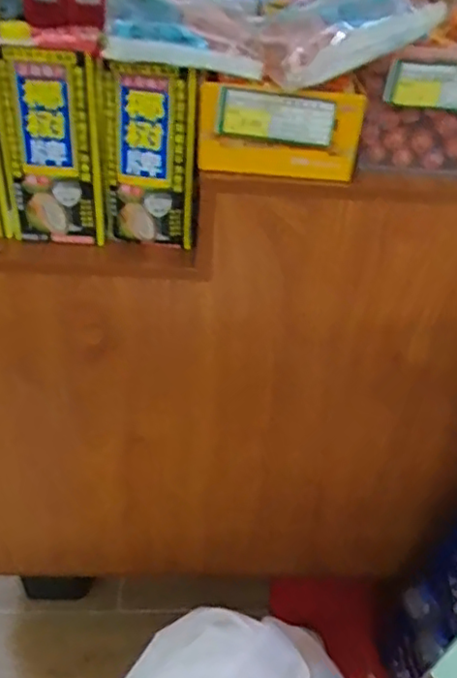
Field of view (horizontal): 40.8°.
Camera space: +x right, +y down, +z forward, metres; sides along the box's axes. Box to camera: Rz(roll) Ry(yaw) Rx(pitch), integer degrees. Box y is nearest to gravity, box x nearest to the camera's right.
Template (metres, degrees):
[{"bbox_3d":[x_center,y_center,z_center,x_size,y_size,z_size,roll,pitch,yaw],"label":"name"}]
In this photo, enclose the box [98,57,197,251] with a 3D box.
[{"bbox_3d":[-0.077,-0.172,0.605,0.091,0.185,0.034,8,39,4],"label":"box"}]

